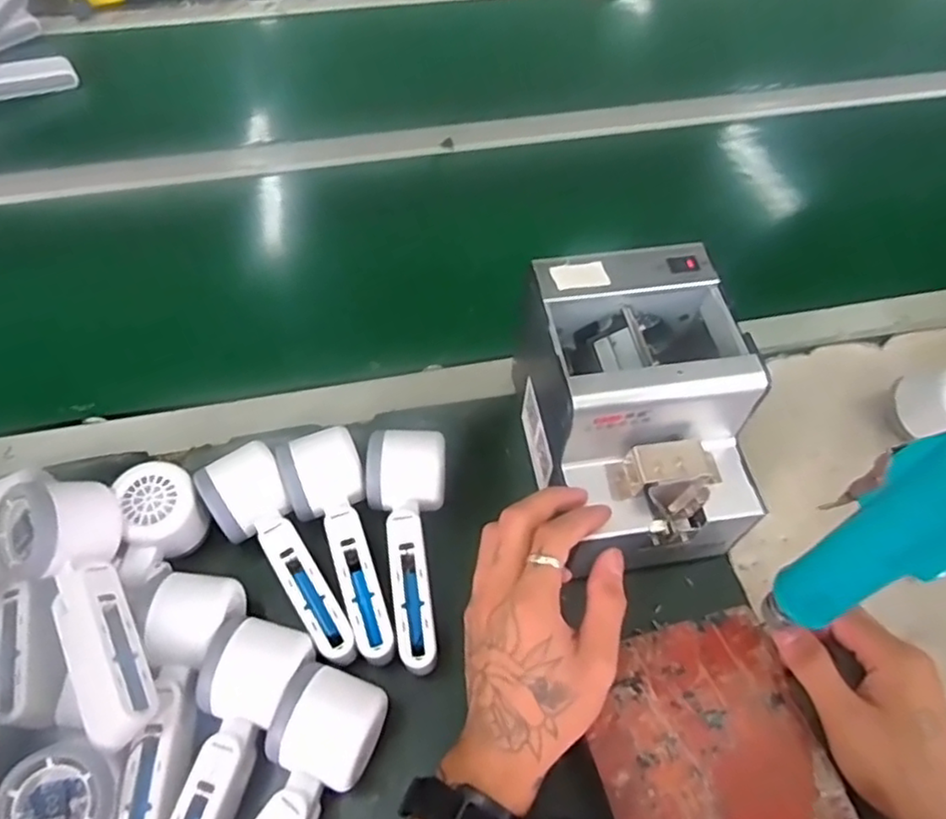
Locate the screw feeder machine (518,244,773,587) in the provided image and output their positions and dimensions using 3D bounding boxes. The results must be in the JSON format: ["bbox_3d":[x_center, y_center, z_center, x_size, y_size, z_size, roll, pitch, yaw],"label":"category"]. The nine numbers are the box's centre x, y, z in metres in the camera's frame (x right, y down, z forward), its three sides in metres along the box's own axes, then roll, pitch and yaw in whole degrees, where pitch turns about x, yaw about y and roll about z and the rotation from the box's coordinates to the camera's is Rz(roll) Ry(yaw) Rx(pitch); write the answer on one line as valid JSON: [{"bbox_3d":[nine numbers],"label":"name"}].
[{"bbox_3d":[0.112,0.003,0.464,0.121,0.141,0.170,-9,57,-6],"label":"screw feeder machine"}]

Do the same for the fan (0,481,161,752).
[{"bbox_3d":[-0.228,0.112,0.393,0.067,0.051,0.165,-30,61,-19],"label":"fan"}]

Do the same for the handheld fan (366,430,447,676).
[{"bbox_3d":[-0.046,0.091,0.455,0.057,0.047,0.161,-1,56,-1],"label":"handheld fan"}]

